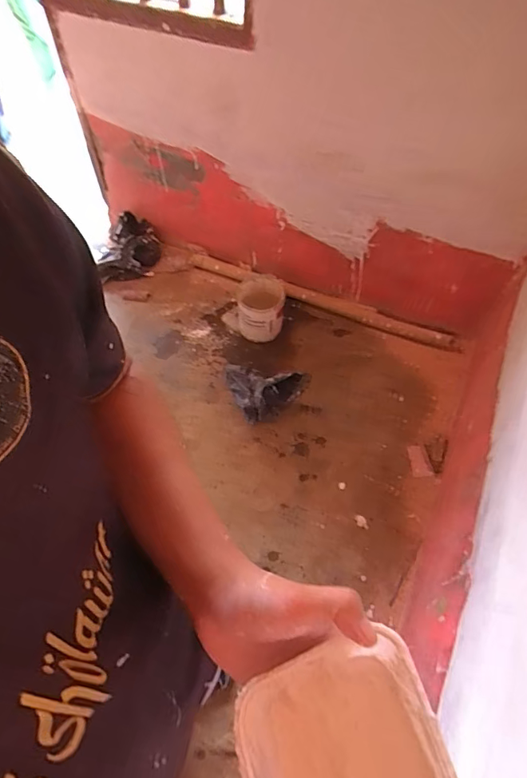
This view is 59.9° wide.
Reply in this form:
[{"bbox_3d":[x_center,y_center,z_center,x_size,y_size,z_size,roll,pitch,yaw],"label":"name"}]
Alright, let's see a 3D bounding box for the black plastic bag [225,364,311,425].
[{"bbox_3d":[-0.029,0.002,1.582,0.311,0.162,0.182,29,62,17],"label":"black plastic bag"}]

